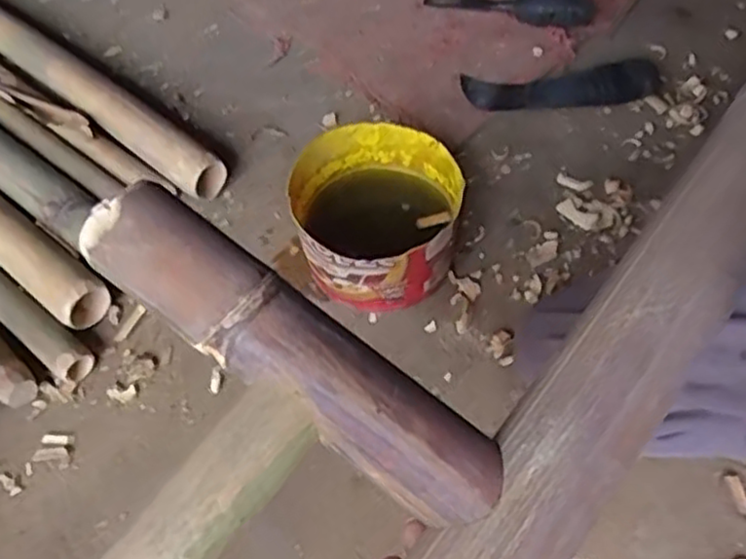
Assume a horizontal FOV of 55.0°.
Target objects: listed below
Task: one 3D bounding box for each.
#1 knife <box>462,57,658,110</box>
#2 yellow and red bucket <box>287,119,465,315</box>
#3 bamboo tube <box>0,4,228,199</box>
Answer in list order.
[{"bbox_3d":[0.206,-0.217,0.792,0.207,0.024,0.054,-4,58,2],"label":"knife"},{"bbox_3d":[0.003,-0.055,0.659,0.150,0.099,0.148,-2,58,3],"label":"yellow and red bucket"},{"bbox_3d":[-0.407,-0.272,0.859,0.633,0.045,0.061,35,67,23],"label":"bamboo tube"}]

